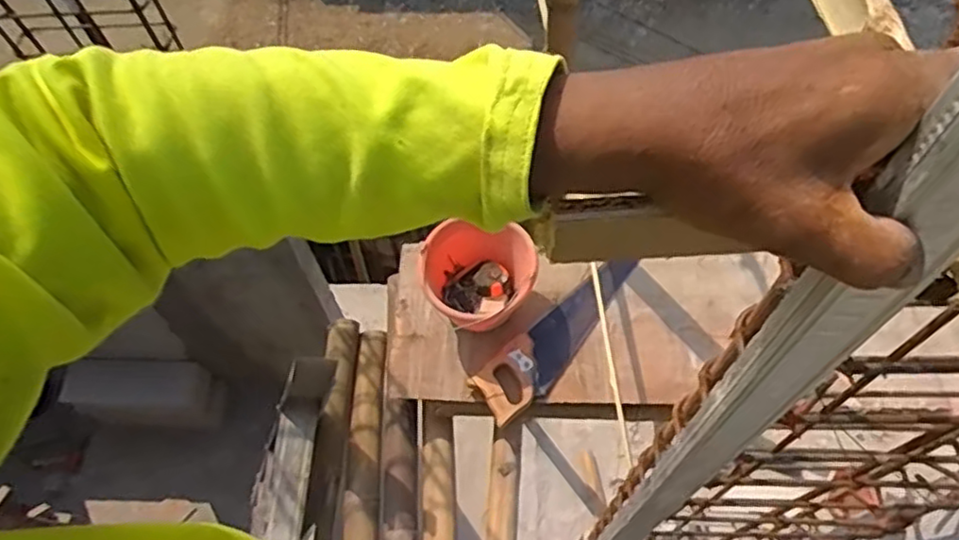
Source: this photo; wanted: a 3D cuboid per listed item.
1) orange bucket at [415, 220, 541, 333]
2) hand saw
[{"bbox_3d":[0.000,0.026,1.428,0.230,0.174,0.246,-1,61,2],"label":"orange bucket"},{"bbox_3d":[0.180,0.136,1.437,0.462,0.028,0.128,-40,67,-18],"label":"hand saw"}]

